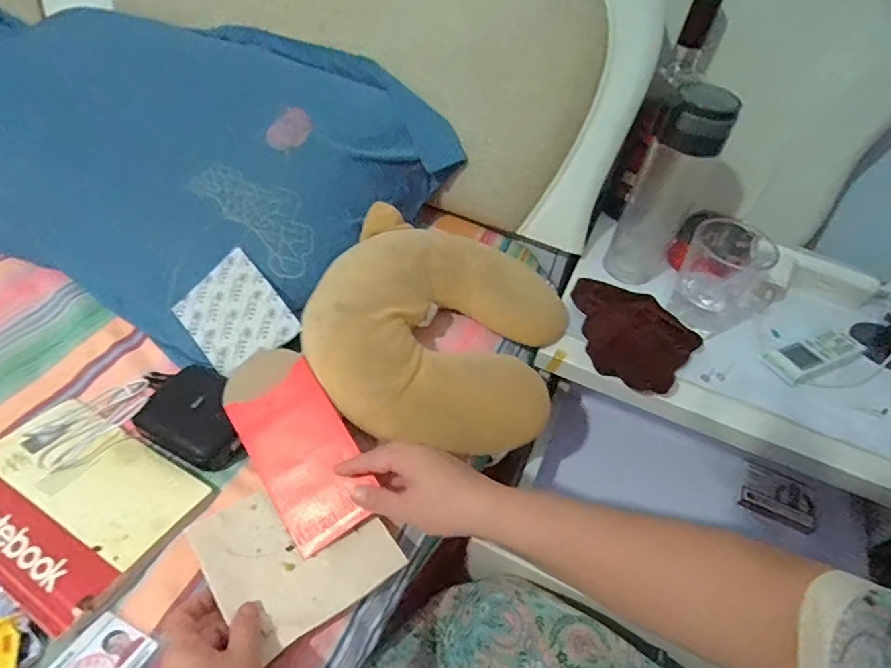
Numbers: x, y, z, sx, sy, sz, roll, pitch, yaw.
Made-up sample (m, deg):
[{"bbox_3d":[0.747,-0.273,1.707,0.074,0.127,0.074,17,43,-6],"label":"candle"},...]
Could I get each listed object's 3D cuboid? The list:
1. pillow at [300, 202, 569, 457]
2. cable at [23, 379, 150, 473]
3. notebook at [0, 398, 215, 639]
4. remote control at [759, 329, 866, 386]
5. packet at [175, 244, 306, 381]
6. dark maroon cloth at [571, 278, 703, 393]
[{"bbox_3d":[-0.004,-0.004,0.568,0.263,0.088,0.270,15,49,7],"label":"pillow"},{"bbox_3d":[-0.336,0.083,0.492,0.067,0.020,0.106,33,53,21],"label":"cable"},{"bbox_3d":[-0.324,0.139,0.438,0.199,0.018,0.139,26,51,16],"label":"notebook"},{"bbox_3d":[0.437,0.025,0.606,0.125,0.017,0.044,-15,52,-19],"label":"remote control"},{"bbox_3d":[-0.220,-0.017,0.536,0.099,0.006,0.126,-43,70,0],"label":"packet"},{"bbox_3d":[0.215,-0.015,0.613,0.130,0.037,0.179,-22,55,-23],"label":"dark maroon cloth"}]

